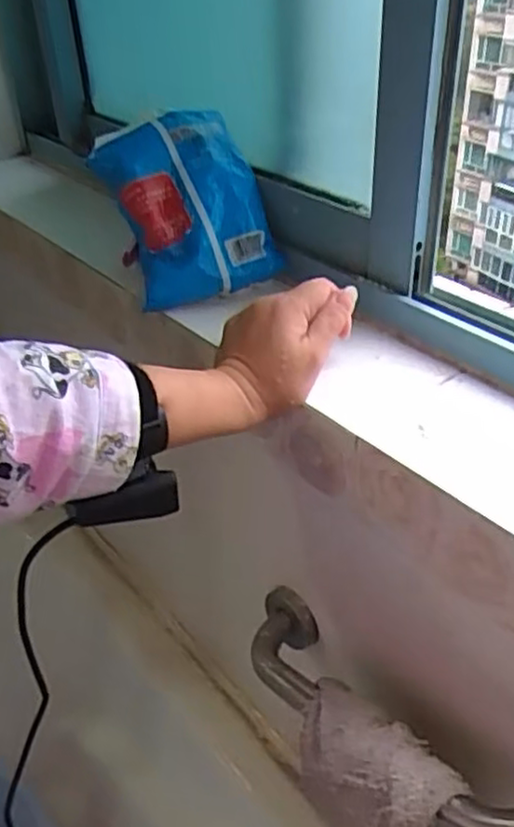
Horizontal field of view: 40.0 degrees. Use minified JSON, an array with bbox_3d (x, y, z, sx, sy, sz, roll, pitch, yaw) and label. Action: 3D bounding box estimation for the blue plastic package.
[{"bbox_3d":[-0.064,-0.186,0.617,0.130,0.174,0.049,-20,0,-3],"label":"blue plastic package"}]

